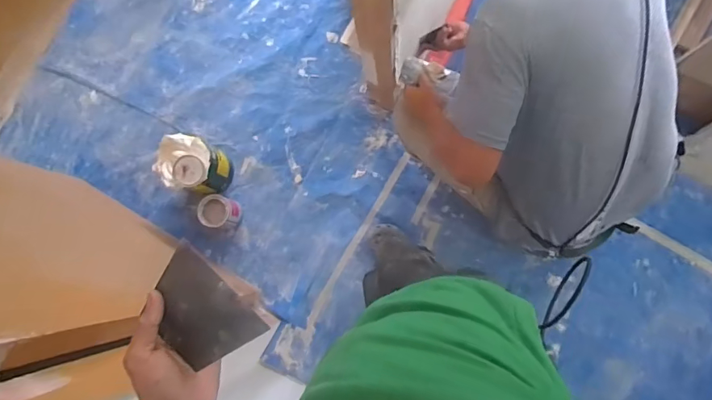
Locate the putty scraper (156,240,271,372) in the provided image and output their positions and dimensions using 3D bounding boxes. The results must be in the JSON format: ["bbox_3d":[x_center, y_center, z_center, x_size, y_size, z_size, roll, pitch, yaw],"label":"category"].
[{"bbox_3d":[-0.146,0.104,0.424,0.087,0.012,0.104,-44,89,18],"label":"putty scraper"}]

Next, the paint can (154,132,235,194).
[{"bbox_3d":[-0.538,-0.109,1.538,0.187,0.247,0.173,15,83,7],"label":"paint can"}]

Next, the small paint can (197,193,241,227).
[{"bbox_3d":[-0.464,0.041,1.561,0.122,0.136,0.111,-1,82,5],"label":"small paint can"}]

